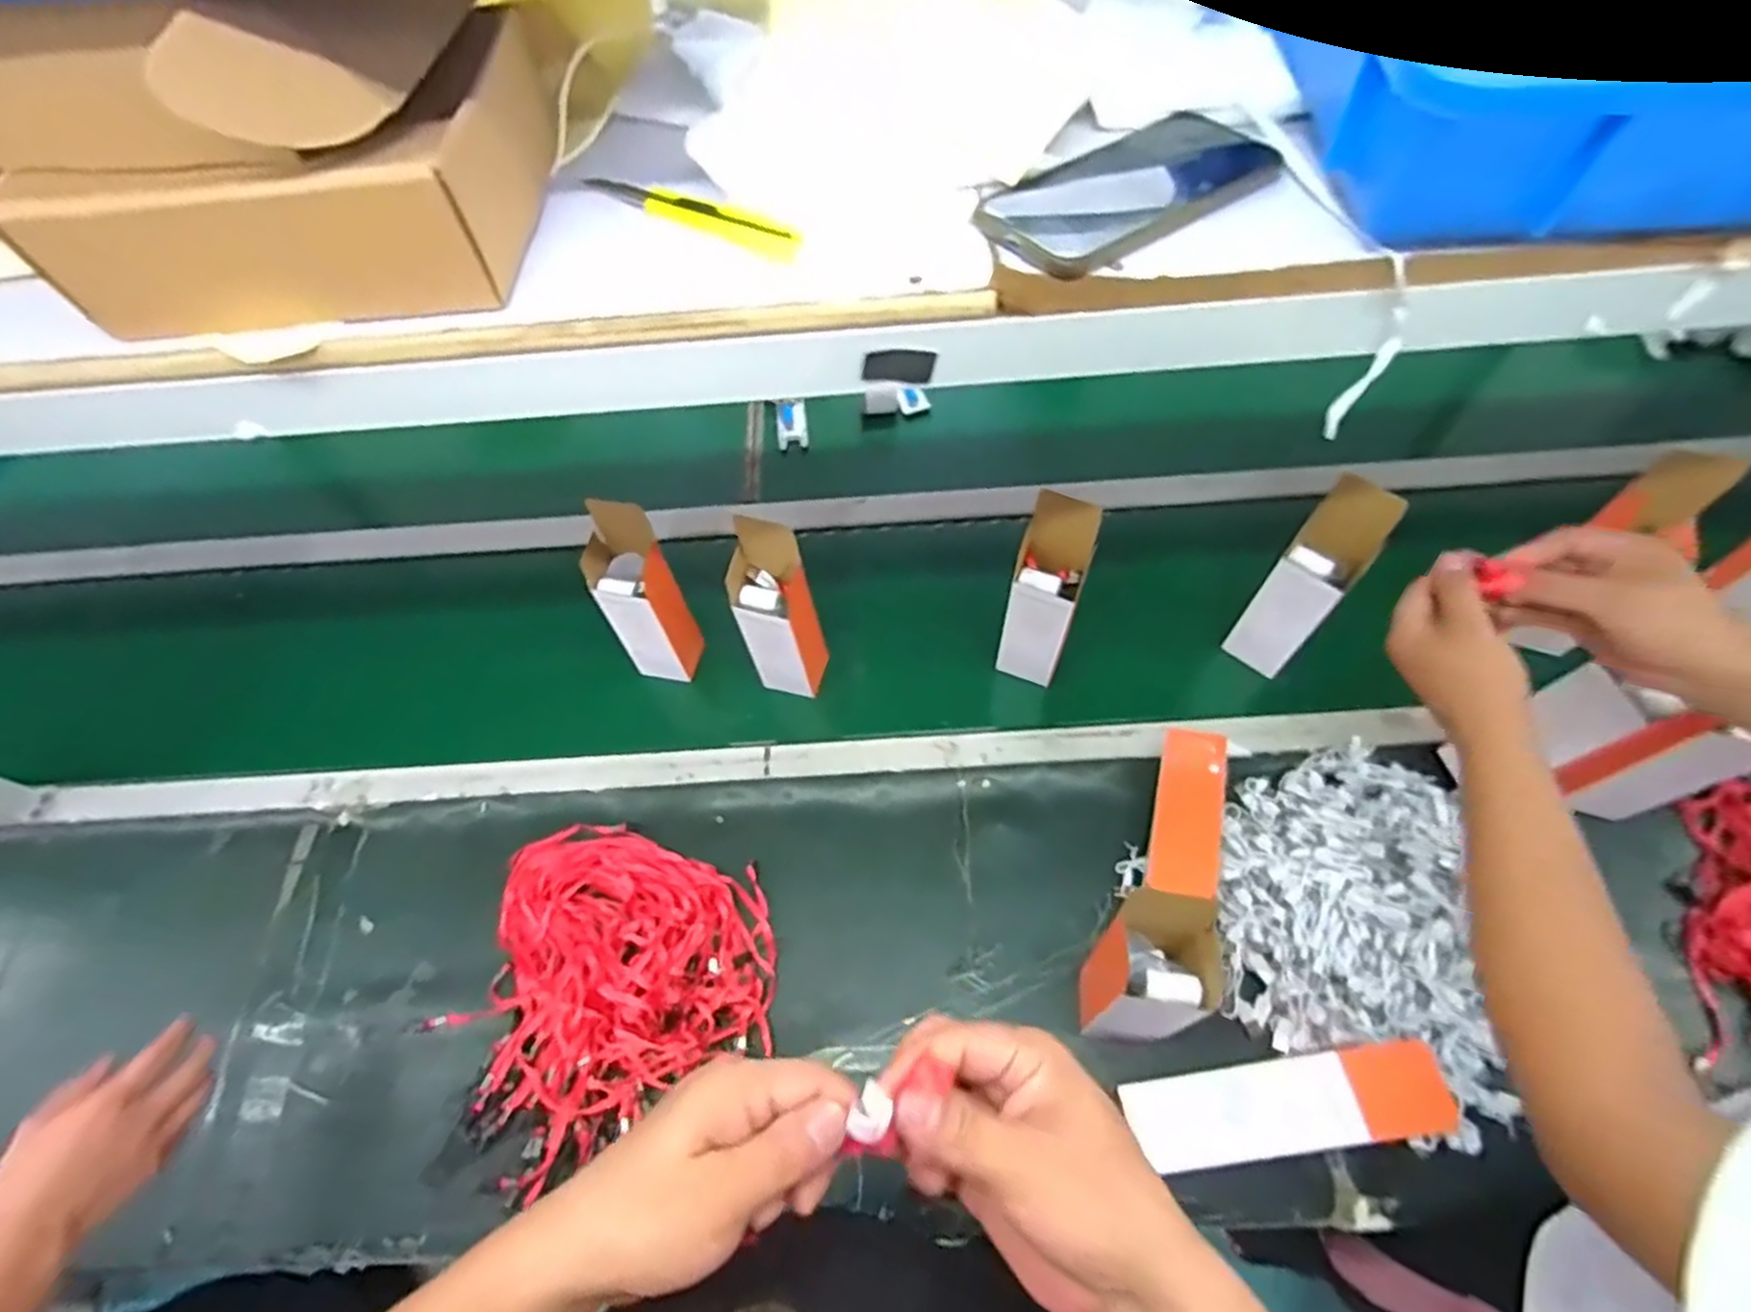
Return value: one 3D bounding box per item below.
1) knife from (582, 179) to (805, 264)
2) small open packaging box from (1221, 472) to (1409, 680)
[{"bbox_3d":[-0.104,-0.246,0.425,0.144,0.013,0.021,28,67,17],"label":"knife"},{"bbox_3d":[0.437,-0.072,0.783,0.072,0.225,0.072,38,70,21],"label":"small open packaging box"}]

